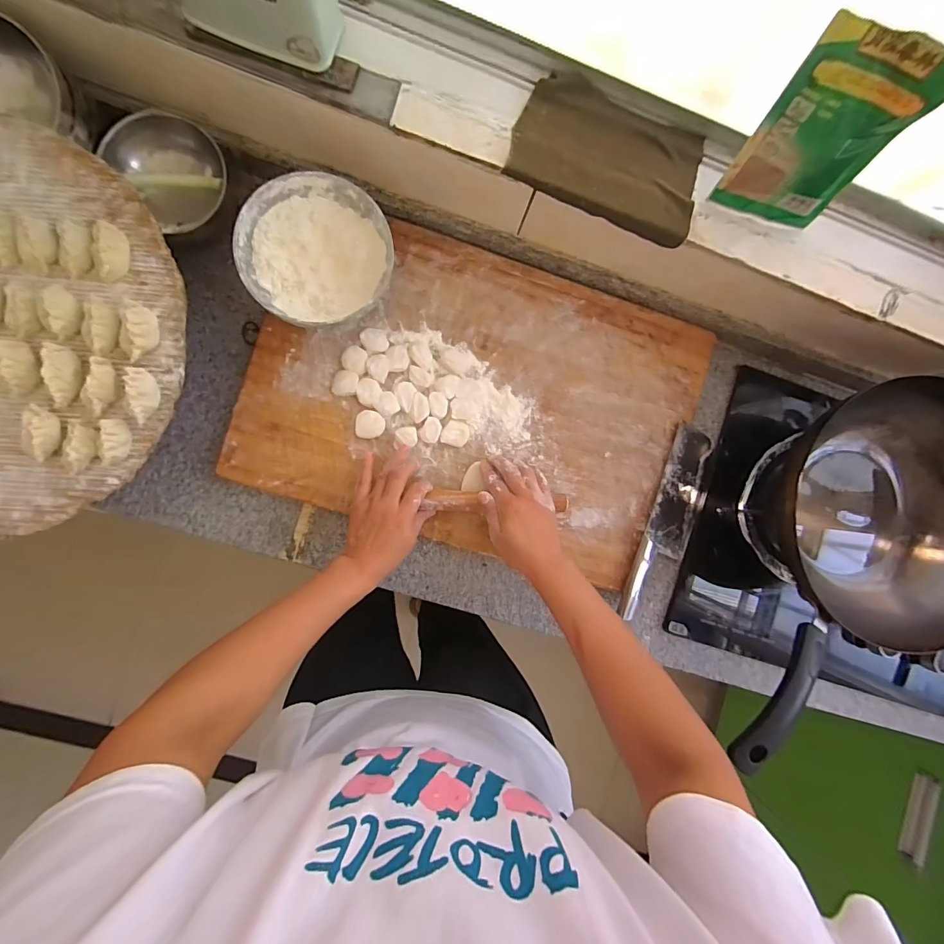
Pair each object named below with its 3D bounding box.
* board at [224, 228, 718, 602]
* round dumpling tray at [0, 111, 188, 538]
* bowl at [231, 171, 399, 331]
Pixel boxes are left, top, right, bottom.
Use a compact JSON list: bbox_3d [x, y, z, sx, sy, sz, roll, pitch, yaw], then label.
[{"bbox_3d":[0.006,-0.100,0.574,0.561,0.042,0.383,17,87,-5],"label":"board"},{"bbox_3d":[-0.502,-0.141,0.411,0.392,0.044,0.404,0,88,-6],"label":"round dumpling tray"},{"bbox_3d":[-0.182,-0.251,0.509,0.166,0.071,0.165,0,88,-6],"label":"bowl"}]

